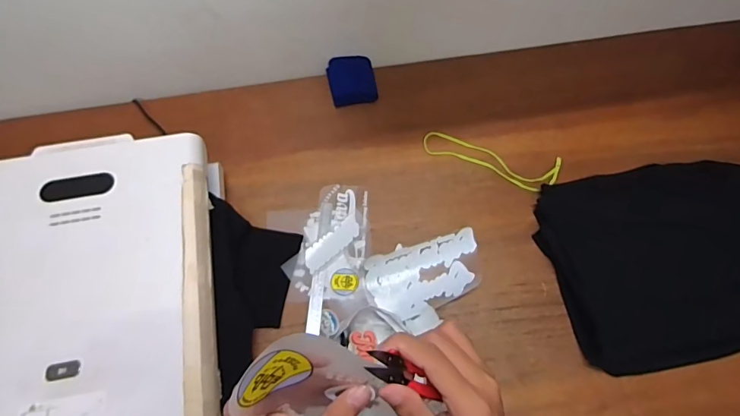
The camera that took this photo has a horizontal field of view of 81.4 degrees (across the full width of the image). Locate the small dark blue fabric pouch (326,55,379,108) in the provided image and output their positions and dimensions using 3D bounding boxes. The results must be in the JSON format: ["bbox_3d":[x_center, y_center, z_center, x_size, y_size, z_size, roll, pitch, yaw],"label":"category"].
[{"bbox_3d":[-0.044,-0.310,1.045,0.112,0.044,0.120,-12,67,-3],"label":"small dark blue fabric pouch"}]

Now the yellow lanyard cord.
[{"bbox_3d":[0.270,-0.105,0.970,0.306,0.019,0.096,15,68,8],"label":"yellow lanyard cord"}]

